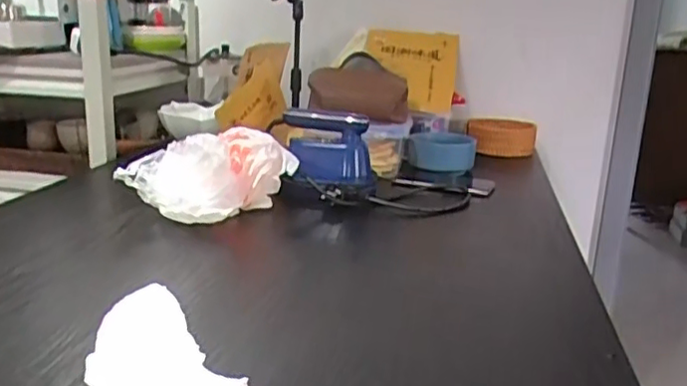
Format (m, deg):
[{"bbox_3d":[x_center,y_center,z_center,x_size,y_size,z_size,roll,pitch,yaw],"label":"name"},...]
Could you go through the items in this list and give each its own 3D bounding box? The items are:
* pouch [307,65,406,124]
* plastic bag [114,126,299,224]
[{"bbox_3d":[0.029,-0.184,1.183,0.182,0.091,0.081,5,15,12],"label":"pouch"},{"bbox_3d":[-0.176,-0.019,0.846,0.142,0.127,0.182,10,17,28],"label":"plastic bag"}]

